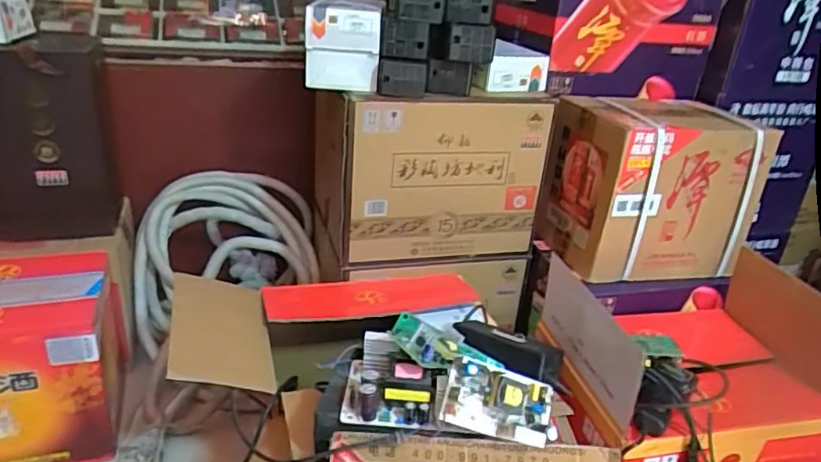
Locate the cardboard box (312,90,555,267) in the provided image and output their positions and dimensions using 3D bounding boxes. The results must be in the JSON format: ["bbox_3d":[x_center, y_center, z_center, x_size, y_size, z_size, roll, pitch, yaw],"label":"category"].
[{"bbox_3d":[0.032,-0.133,1.185,0.397,0.302,0.258,-1,26,-13],"label":"cardboard box"}]

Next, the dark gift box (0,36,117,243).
[{"bbox_3d":[-0.738,-0.162,1.095,0.371,0.350,0.138,4,26,-4],"label":"dark gift box"}]

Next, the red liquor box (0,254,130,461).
[{"bbox_3d":[-0.684,0.223,1.029,0.321,0.274,0.243,-4,27,-19],"label":"red liquor box"}]

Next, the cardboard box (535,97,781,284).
[{"bbox_3d":[0.446,-0.083,1.134,0.326,0.285,0.230,-2,26,-14],"label":"cardboard box"}]

